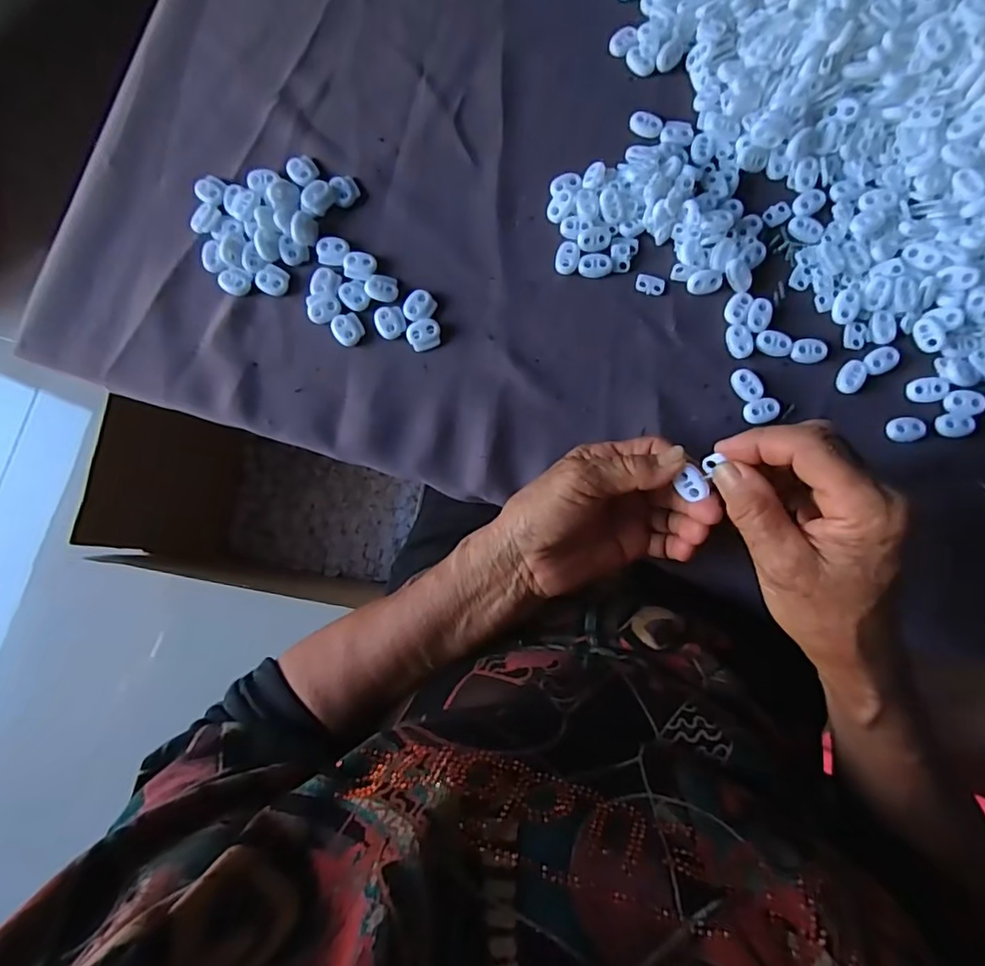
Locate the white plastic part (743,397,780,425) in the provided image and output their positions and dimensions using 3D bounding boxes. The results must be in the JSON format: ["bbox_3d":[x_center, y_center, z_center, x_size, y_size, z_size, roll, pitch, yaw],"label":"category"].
[{"bbox_3d":[0.171,-0.046,0.358,0.024,0.005,0.015,-21,82,-2],"label":"white plastic part"}]

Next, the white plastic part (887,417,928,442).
[{"bbox_3d":[0.260,-0.034,0.353,0.024,0.004,0.015,-8,82,0],"label":"white plastic part"}]

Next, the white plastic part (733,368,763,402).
[{"bbox_3d":[0.163,-0.063,0.361,0.015,0.004,0.022,-28,82,-3],"label":"white plastic part"}]

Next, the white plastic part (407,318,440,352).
[{"bbox_3d":[-0.045,-0.098,0.374,0.022,0.005,0.018,-19,82,-1],"label":"white plastic part"}]

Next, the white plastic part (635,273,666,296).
[{"bbox_3d":[0.104,-0.131,0.372,0.019,0.004,0.013,9,82,3],"label":"white plastic part"}]

